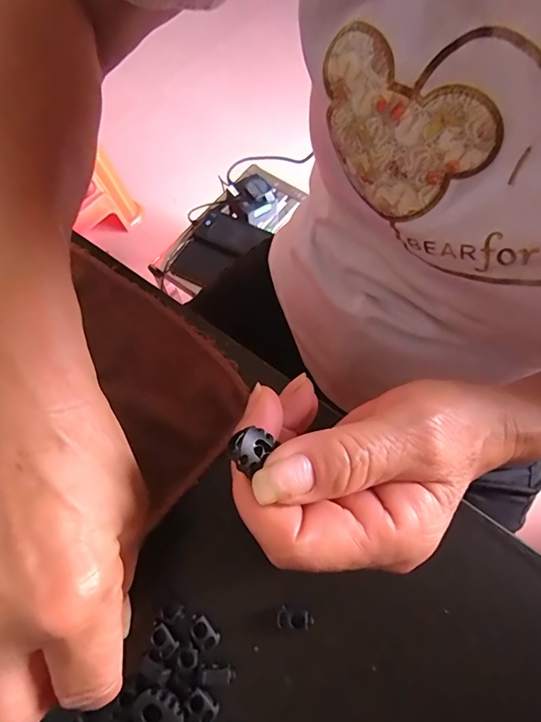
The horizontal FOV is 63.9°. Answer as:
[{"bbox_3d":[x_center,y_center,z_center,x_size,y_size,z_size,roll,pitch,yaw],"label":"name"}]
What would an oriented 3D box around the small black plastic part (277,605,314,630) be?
[{"bbox_3d":[0.011,0.113,0.191,0.016,0.004,0.008,12,67,6],"label":"small black plastic part"}]

